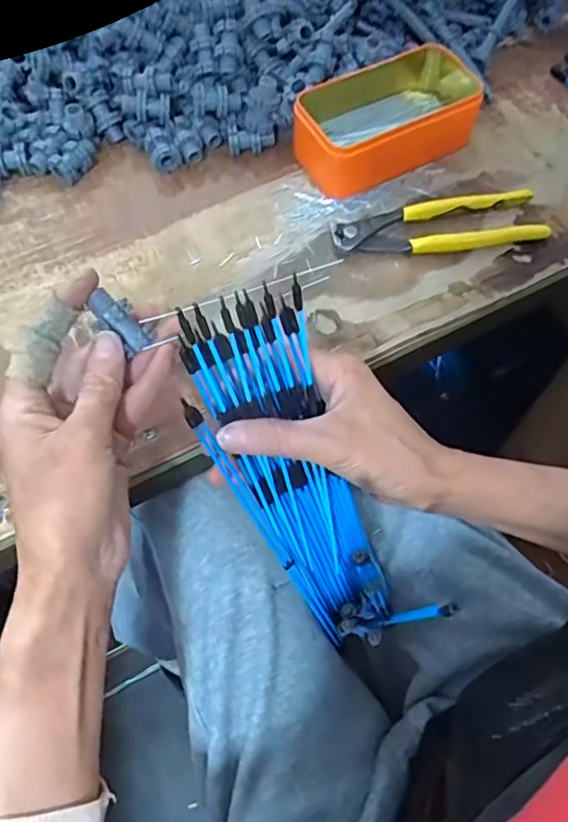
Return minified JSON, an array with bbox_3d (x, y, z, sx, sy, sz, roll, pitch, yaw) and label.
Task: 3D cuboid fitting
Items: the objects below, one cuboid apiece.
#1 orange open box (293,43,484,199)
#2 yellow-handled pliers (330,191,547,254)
[{"bbox_3d":[0.081,-0.239,0.484,0.156,0.041,0.094,-30,68,-15],"label":"orange open box"},{"bbox_3d":[0.116,-0.139,0.453,0.156,0.015,0.044,-8,64,-5],"label":"yellow-handled pliers"}]

